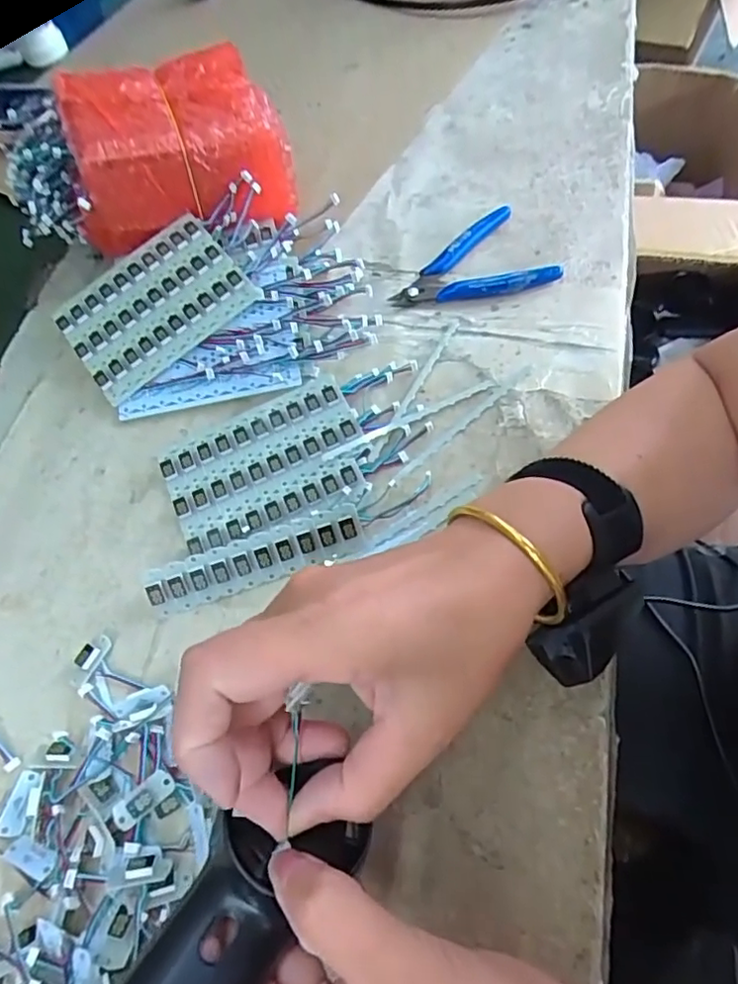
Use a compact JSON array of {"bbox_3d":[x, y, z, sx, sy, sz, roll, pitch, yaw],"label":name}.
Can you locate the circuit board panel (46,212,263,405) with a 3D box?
[{"bbox_3d":[-0.155,-0.135,0.428,0.126,0.007,0.095,-39,73,-4],"label":"circuit board panel"}]

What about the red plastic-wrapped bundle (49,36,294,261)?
[{"bbox_3d":[-0.147,-0.261,0.452,0.158,0.079,0.108,-18,63,-4],"label":"red plastic-wrapped bundle"}]

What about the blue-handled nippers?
[{"bbox_3d":[0.074,-0.160,0.441,0.116,0.015,0.074,-31,64,-9],"label":"blue-handled nippers"}]

